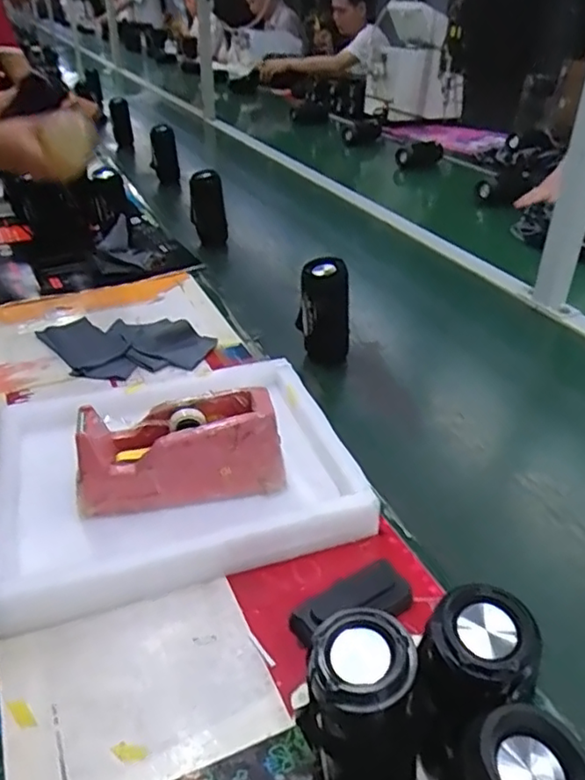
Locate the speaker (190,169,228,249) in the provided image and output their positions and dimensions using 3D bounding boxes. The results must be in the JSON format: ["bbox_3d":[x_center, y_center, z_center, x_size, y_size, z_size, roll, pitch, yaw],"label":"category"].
[{"bbox_3d":[-0.174,-0.373,1.276,0.064,0.182,0.050,3,54,4],"label":"speaker"}]

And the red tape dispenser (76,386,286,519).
[{"bbox_3d":[-0.111,0.066,0.619,0.196,0.105,0.067,-6,33,-10],"label":"red tape dispenser"}]

